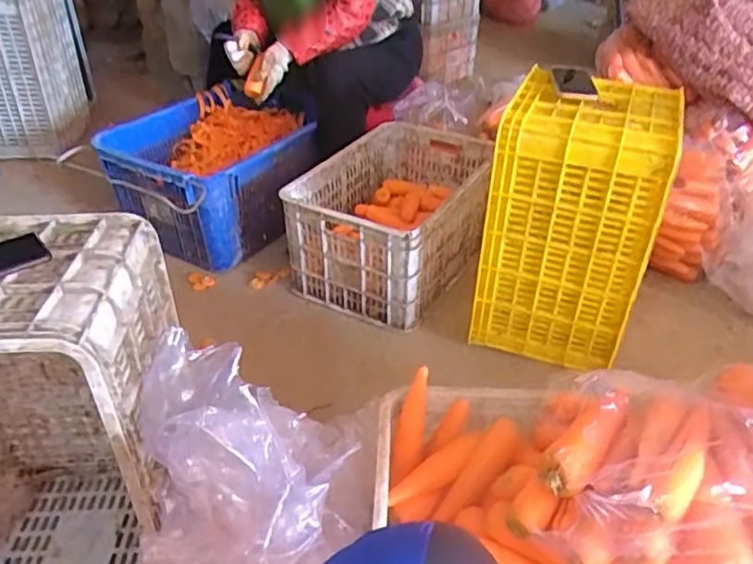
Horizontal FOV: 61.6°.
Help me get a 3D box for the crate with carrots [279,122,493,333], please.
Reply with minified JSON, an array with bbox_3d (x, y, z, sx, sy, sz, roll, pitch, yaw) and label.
[{"bbox_3d":[0.061,-0.170,1.560,0.340,0.256,0.556,19,40,25],"label":"crate with carrots"}]

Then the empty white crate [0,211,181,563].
[{"bbox_3d":[-0.456,0.187,0.859,0.345,0.495,0.275,-2,35,-2],"label":"empty white crate"}]

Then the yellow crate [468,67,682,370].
[{"bbox_3d":[0.385,-0.124,1.280,0.304,0.475,0.272,10,37,14],"label":"yellow crate"}]

